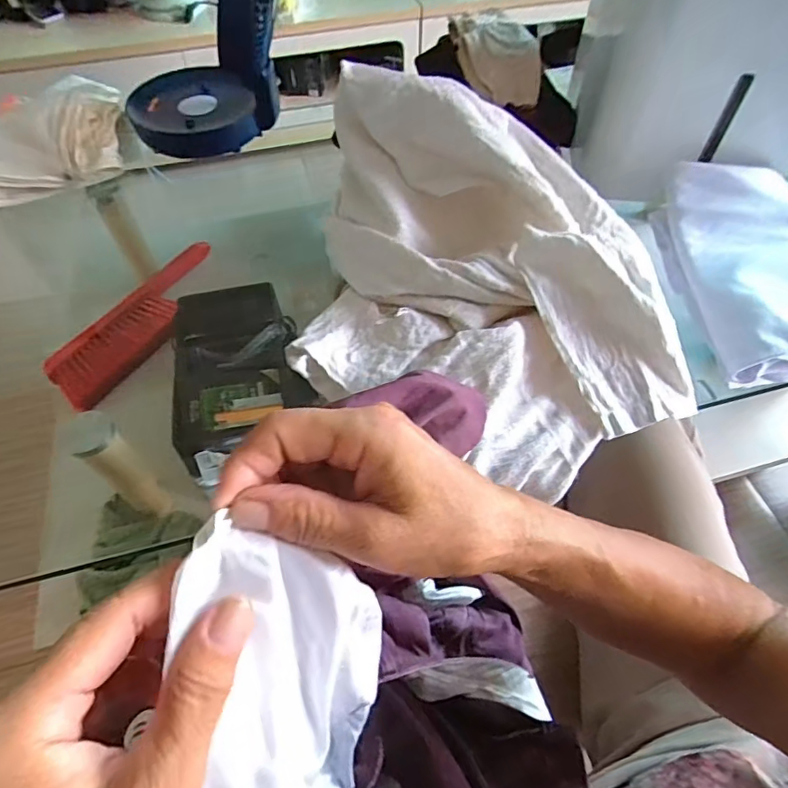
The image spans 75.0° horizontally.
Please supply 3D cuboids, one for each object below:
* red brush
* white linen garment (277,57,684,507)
[{"bbox_3d":[-0.361,-0.114,0.753,0.109,0.034,0.326,20,58,14],"label":"red brush"},{"bbox_3d":[0.082,-0.106,0.457,0.380,0.160,0.284,24,59,16],"label":"white linen garment"}]

